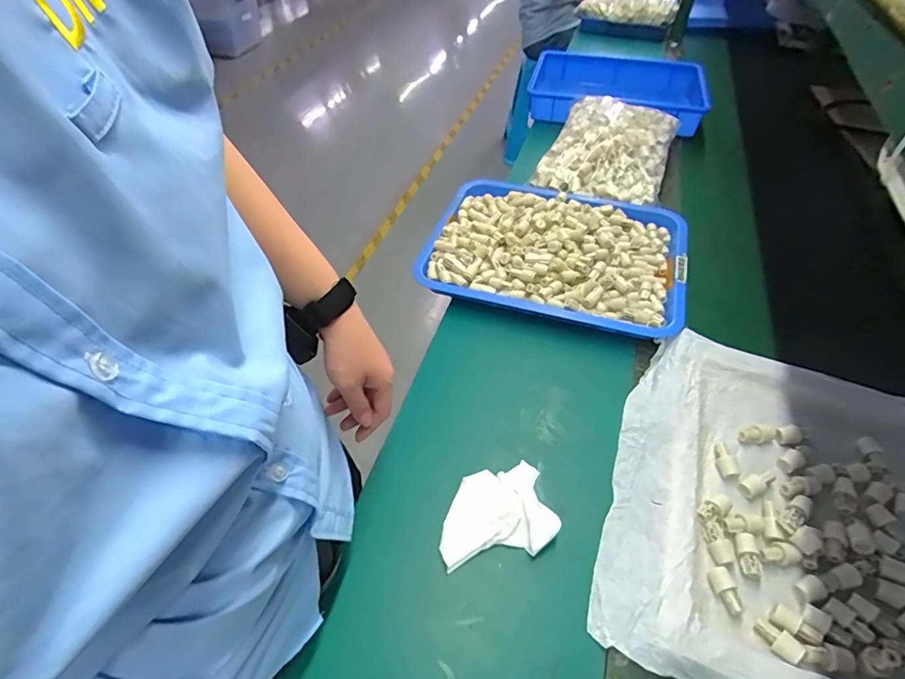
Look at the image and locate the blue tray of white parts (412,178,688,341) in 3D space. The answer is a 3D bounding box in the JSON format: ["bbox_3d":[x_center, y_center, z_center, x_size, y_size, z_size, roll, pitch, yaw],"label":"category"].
[{"bbox_3d":[0.182,-0.160,0.868,0.437,0.050,0.336,15,51,12],"label":"blue tray of white parts"}]

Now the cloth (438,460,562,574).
[{"bbox_3d":[0.046,0.198,0.561,0.132,0.026,0.102,-12,51,-11],"label":"cloth"}]

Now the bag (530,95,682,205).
[{"bbox_3d":[0.333,-0.414,1.022,0.242,0.066,0.321,19,52,15],"label":"bag"}]

